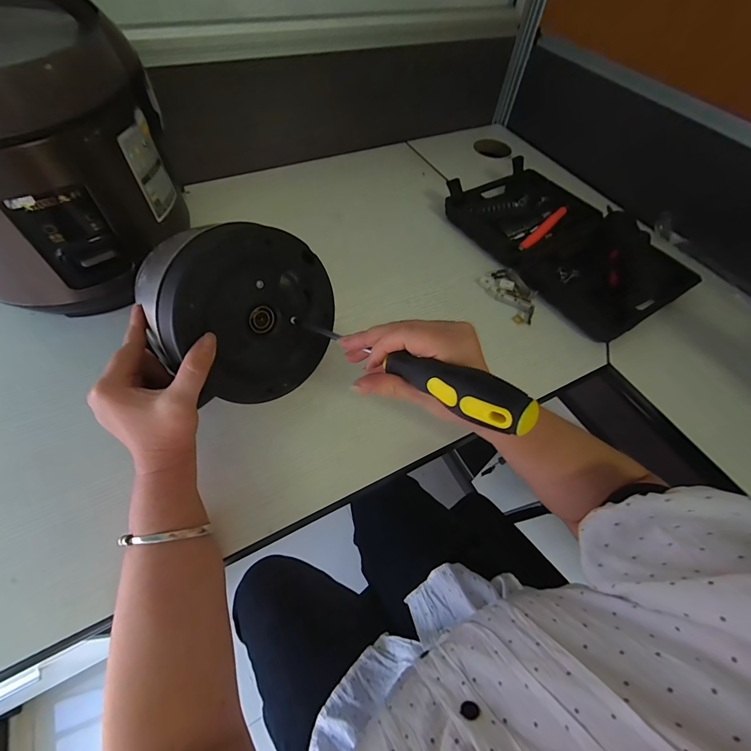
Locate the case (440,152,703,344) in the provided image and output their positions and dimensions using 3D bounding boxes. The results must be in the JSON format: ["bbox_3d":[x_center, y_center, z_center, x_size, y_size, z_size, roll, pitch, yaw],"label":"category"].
[{"bbox_3d":[0.279,-0.217,0.535,0.212,0.051,0.347,-25,62,-19],"label":"case"}]

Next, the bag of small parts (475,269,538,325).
[{"bbox_3d":[0.191,-0.114,0.494,0.053,0.012,0.097,-24,62,-18],"label":"bag of small parts"}]

